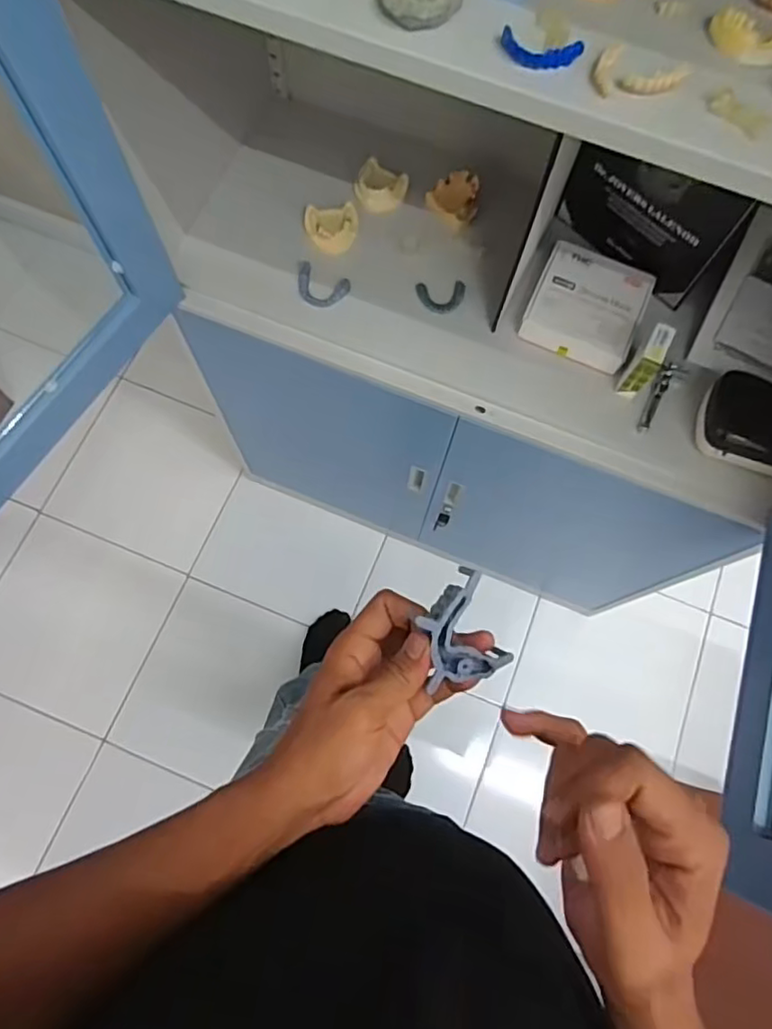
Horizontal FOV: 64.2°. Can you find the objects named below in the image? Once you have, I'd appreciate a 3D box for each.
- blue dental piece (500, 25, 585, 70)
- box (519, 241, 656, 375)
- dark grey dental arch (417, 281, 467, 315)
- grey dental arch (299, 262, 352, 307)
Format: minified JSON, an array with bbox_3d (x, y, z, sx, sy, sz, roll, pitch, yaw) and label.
[{"bbox_3d":[0.108,-0.324,0.430,0.056,0.014,0.019,16,73,3],"label":"blue dental piece"},{"bbox_3d":[0.268,-0.278,0.820,0.144,0.033,0.145,24,73,5],"label":"box"},{"bbox_3d":[0.076,-0.295,0.838,0.065,0.014,0.040,-4,73,-4],"label":"dark grey dental arch"},{"bbox_3d":[-0.090,-0.308,0.835,0.074,0.020,0.047,27,74,6],"label":"grey dental arch"}]

